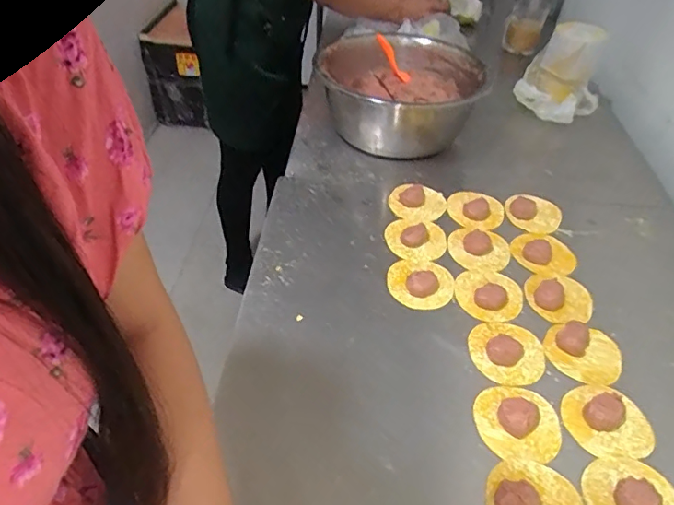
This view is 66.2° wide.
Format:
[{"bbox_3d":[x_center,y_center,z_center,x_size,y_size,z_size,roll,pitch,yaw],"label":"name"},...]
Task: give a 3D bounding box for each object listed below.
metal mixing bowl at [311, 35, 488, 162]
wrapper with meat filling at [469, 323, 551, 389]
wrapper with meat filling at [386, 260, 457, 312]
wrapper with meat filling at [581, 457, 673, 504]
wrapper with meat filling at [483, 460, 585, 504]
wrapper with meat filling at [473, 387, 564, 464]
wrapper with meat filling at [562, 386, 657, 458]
[{"bbox_3d":[0.090,-0.284,0.917,0.280,0.120,0.280,0,43,0],"label":"metal mixing bowl"},{"bbox_3d":[0.190,0.103,0.568,0.079,0.021,0.081,0,43,0],"label":"wrapper with meat filling"},{"bbox_3d":[0.103,0.037,0.640,0.082,0.012,0.078,0,43,0],"label":"wrapper with meat filling"},{"bbox_3d":[0.263,0.217,0.452,0.078,0.013,0.083,0,43,0],"label":"wrapper with meat filling"},{"bbox_3d":[0.173,0.211,0.446,0.084,0.025,0.066,-1,44,-2],"label":"wrapper with meat filling"},{"bbox_3d":[0.180,0.163,0.504,0.080,0.020,0.077,0,43,0],"label":"wrapper with meat filling"},{"bbox_3d":[0.271,0.164,0.511,0.083,0.024,0.072,-2,44,-3],"label":"wrapper with meat filling"}]

